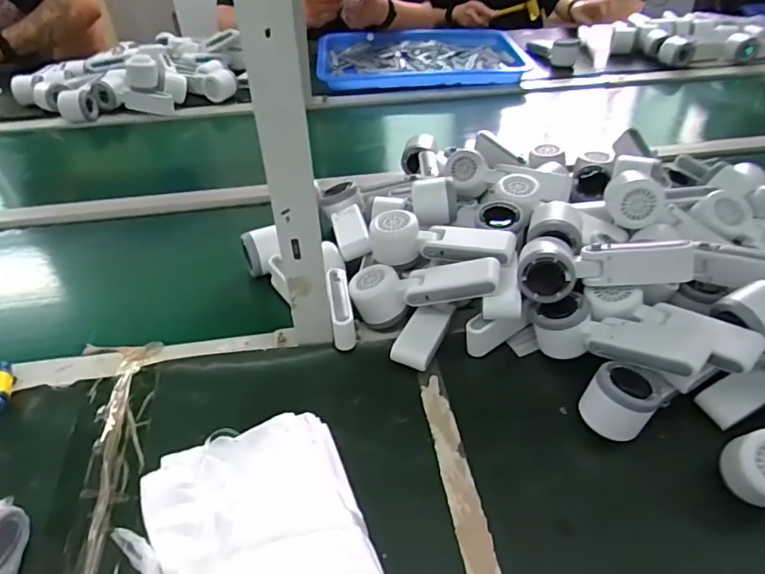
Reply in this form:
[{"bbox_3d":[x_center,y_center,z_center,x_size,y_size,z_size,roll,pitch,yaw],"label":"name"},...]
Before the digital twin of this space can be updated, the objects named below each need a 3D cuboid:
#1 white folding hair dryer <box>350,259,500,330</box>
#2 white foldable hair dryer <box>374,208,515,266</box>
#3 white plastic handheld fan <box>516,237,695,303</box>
[{"bbox_3d":[0.047,0.001,0.603,0.162,0.057,0.050,-11,38,20],"label":"white folding hair dryer"},{"bbox_3d":[0.067,-0.048,0.637,0.167,0.048,0.049,10,43,13],"label":"white foldable hair dryer"},{"bbox_3d":[0.224,-0.017,0.557,0.163,0.059,0.067,14,43,17],"label":"white plastic handheld fan"}]

